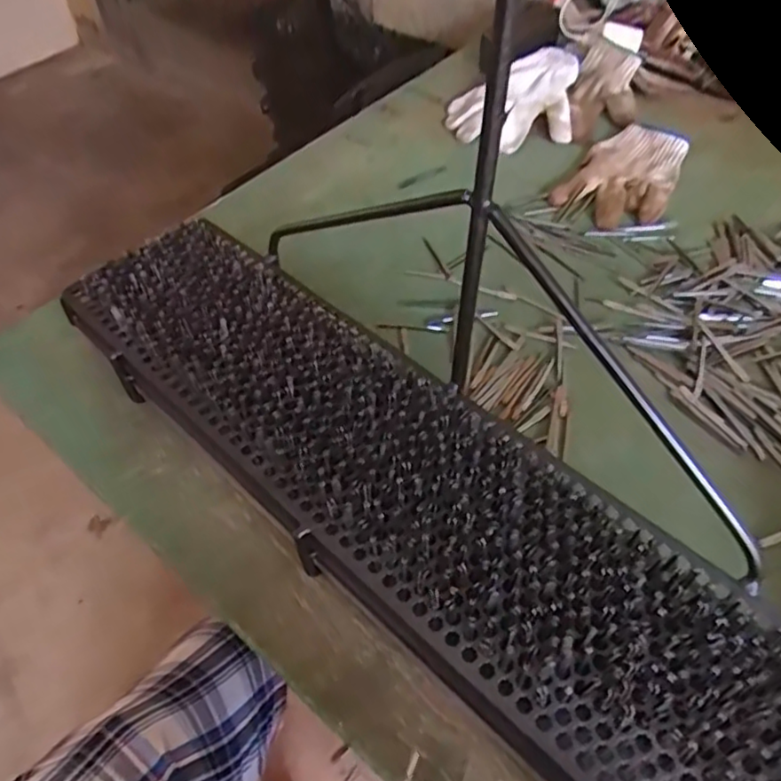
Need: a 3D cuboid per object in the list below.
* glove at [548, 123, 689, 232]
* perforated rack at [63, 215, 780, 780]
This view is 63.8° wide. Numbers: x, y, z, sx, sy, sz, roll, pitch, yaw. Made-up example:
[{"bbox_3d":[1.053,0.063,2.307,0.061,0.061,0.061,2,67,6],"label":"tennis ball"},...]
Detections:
[{"bbox_3d":[0.263,-0.238,0.693,0.107,0.020,0.173,32,59,23],"label":"glove"},{"bbox_3d":[0.005,0.065,0.424,0.576,0.079,0.147,37,61,26],"label":"perforated rack"}]

